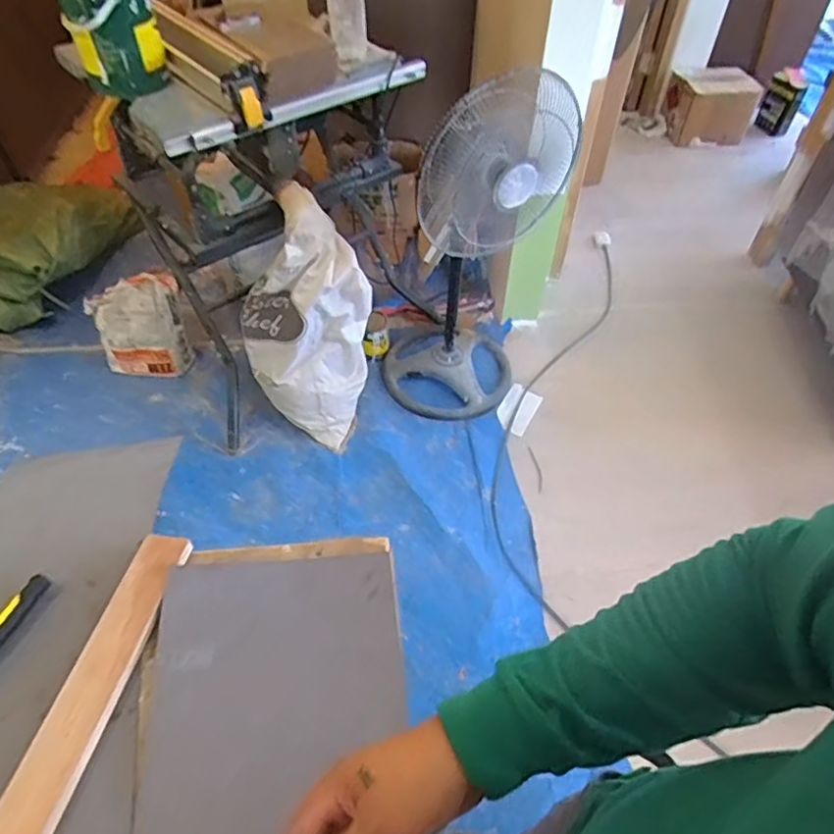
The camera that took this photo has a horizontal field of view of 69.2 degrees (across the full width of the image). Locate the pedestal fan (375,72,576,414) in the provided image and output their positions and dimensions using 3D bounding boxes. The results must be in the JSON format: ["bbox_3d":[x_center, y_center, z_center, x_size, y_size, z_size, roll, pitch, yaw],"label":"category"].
[{"bbox_3d":[0.140,-0.438,1.609,0.410,0.871,0.367,11,50,8],"label":"pedestal fan"}]

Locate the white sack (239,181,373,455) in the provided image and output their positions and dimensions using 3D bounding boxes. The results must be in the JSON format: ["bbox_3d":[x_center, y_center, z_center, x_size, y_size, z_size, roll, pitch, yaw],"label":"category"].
[{"bbox_3d":[-0.317,-0.248,1.644,0.315,0.610,0.255,15,51,11],"label":"white sack"}]

